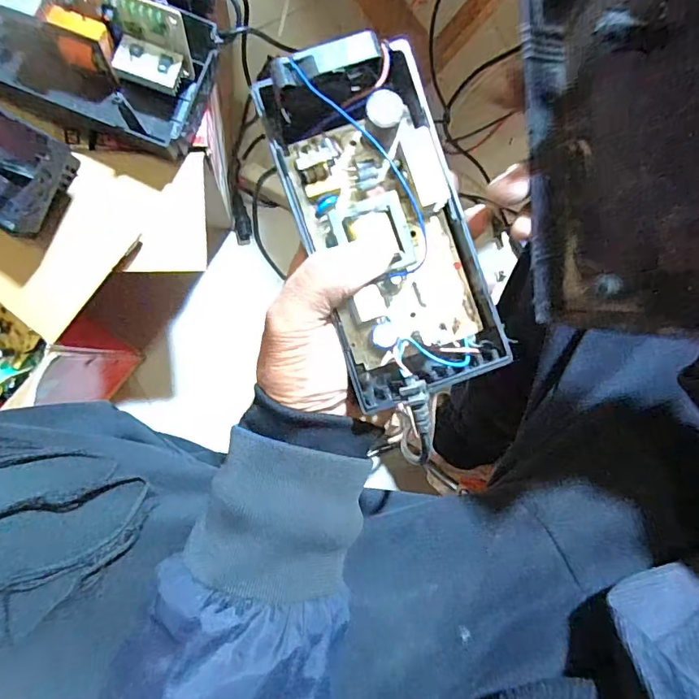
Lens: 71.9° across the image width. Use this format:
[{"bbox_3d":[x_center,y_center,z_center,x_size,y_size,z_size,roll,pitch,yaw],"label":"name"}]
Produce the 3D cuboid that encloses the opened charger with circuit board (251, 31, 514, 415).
[{"bbox_3d":[0.018,-0.060,0.241,0.083,0.042,0.165,-22,97,-7],"label":"opened charger with circuit board"}]

